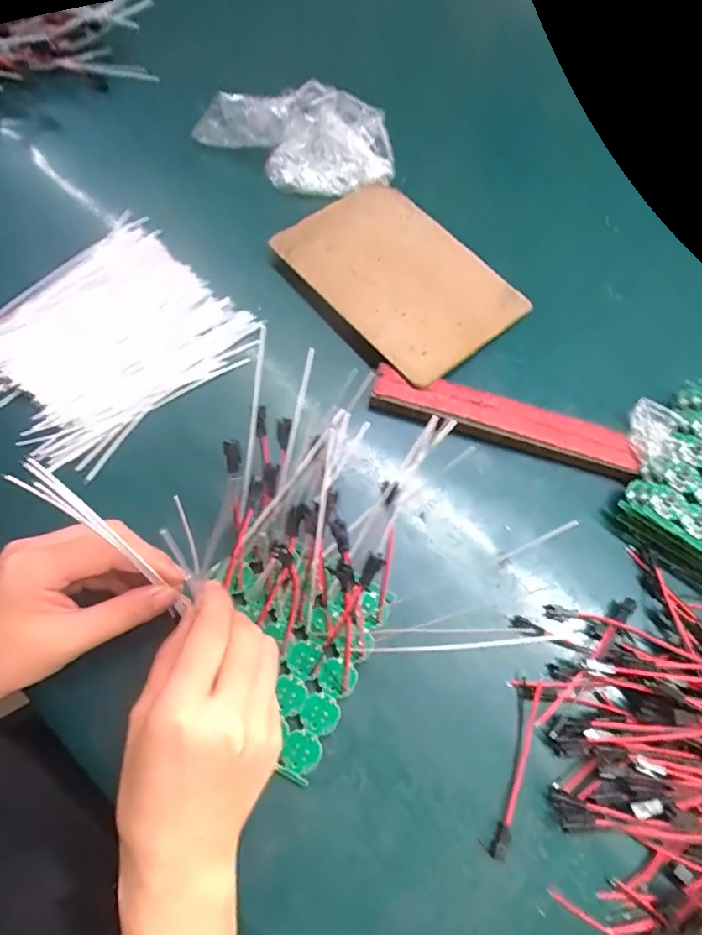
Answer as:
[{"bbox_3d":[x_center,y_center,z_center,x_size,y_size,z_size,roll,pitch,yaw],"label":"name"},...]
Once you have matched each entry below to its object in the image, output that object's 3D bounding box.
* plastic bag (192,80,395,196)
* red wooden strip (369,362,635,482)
[{"bbox_3d":[-0.044,-0.275,0.437,0.151,0.042,0.080,-12,70,-8],"label":"plastic bag"},{"bbox_3d":[0.110,-0.034,0.374,0.189,0.021,0.027,16,71,3],"label":"red wooden strip"}]

